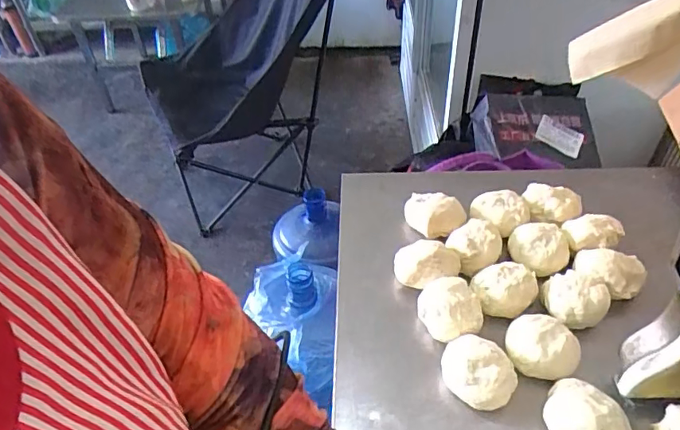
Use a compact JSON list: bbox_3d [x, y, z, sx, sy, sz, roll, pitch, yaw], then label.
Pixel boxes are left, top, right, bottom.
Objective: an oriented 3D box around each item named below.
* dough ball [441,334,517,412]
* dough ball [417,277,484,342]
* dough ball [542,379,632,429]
[{"bbox_3d":[0.135,0.156,0.509,0.071,0.044,0.057,24,51,26],"label":"dough ball"},{"bbox_3d":[0.119,0.107,0.564,0.064,0.055,0.067,-2,45,2],"label":"dough ball"},{"bbox_3d":[0.220,0.188,0.470,0.064,0.038,0.071,-33,51,-26],"label":"dough ball"}]

